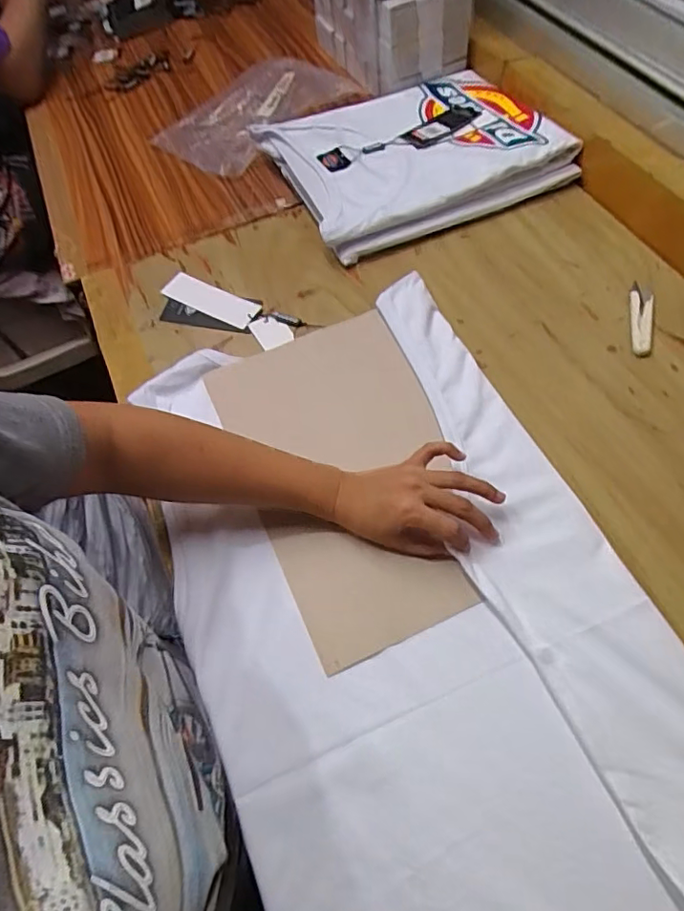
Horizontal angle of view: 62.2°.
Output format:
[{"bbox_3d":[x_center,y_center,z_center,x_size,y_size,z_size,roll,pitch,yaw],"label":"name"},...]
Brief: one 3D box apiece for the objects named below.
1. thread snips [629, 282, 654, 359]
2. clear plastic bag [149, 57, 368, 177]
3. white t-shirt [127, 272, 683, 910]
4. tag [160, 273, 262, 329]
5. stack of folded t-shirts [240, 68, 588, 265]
[{"bbox_3d":[0.307,-0.140,0.582,0.022,0.007,0.100,12,60,11],"label":"thread snips"},{"bbox_3d":[-0.126,-0.513,0.845,0.215,0.044,0.270,35,67,22],"label":"clear plastic bag"},{"bbox_3d":[0.079,0.161,0.407,0.339,0.040,0.724,-21,60,-8],"label":"white t-shirt"},{"bbox_3d":[-0.149,-0.178,0.646,0.117,0.006,0.039,25,67,18],"label":"tag"},{"bbox_3d":[0.090,-0.395,0.737,0.334,0.042,0.285,-20,60,-8],"label":"stack of folded t-shirts"}]

